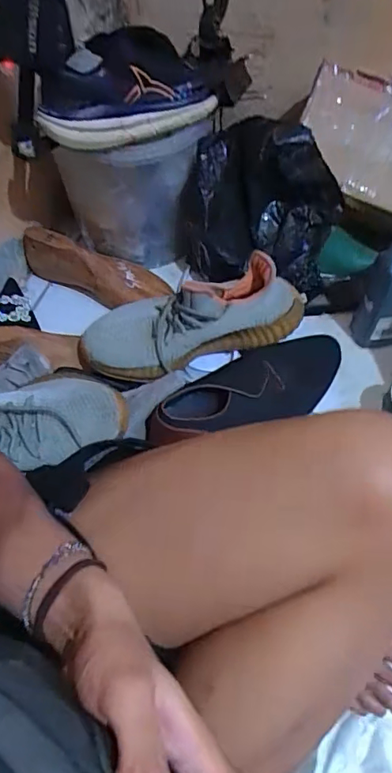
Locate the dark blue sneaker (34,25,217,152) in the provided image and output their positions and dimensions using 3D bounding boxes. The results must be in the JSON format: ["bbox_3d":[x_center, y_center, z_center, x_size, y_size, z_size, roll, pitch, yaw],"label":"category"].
[{"bbox_3d":[-0.082,-0.360,0.613,0.222,0.090,0.087,-28,62,-16],"label":"dark blue sneaker"}]

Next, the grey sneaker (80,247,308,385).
[{"bbox_3d":[-0.003,-0.094,0.675,0.297,0.095,0.121,-14,59,-8],"label":"grey sneaker"}]

